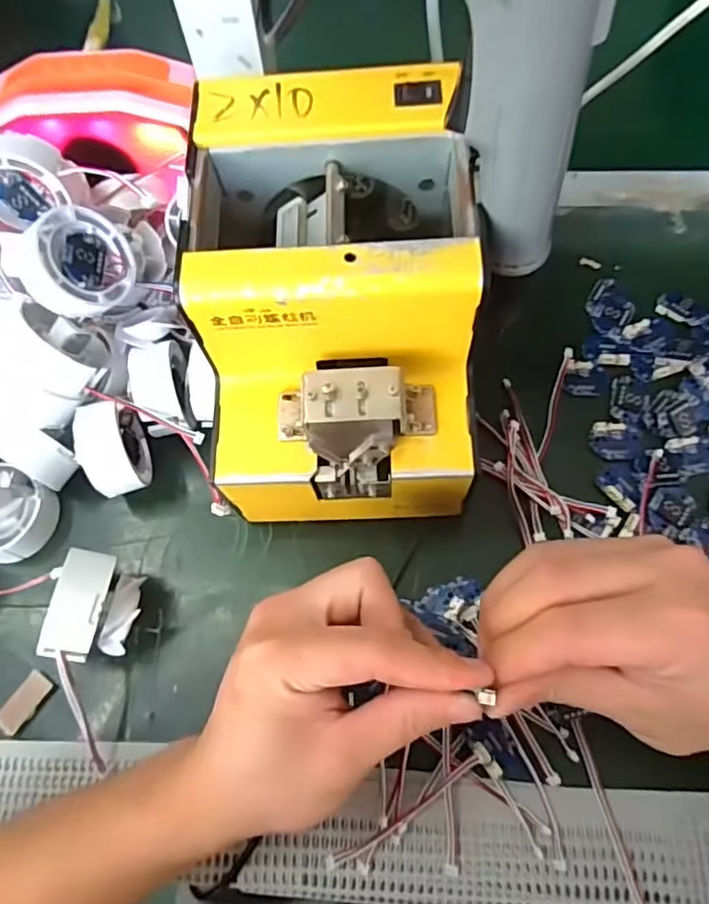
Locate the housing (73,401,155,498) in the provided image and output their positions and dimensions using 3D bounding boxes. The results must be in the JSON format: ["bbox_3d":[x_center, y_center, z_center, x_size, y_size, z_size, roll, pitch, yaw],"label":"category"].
[{"bbox_3d":[-0.137,0.001,0.351,0.027,0.049,0.051,-12,68,-1],"label":"housing"}]

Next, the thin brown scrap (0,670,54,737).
[{"bbox_3d":[-0.174,0.133,0.321,0.015,0.004,0.031,32,74,15],"label":"thin brown scrap"}]

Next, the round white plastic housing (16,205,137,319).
[{"bbox_3d":[-0.151,-0.101,0.328,0.026,0.053,0.054,-10,56,41],"label":"round white plastic housing"}]

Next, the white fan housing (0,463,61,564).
[{"bbox_3d":[-0.201,0.035,0.344,0.047,0.036,0.052,22,71,12],"label":"white fan housing"}]

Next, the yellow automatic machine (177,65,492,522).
[{"bbox_3d":[-0.008,-0.063,0.314,0.120,0.152,0.168,-2,68,3],"label":"yellow automatic machine"}]

